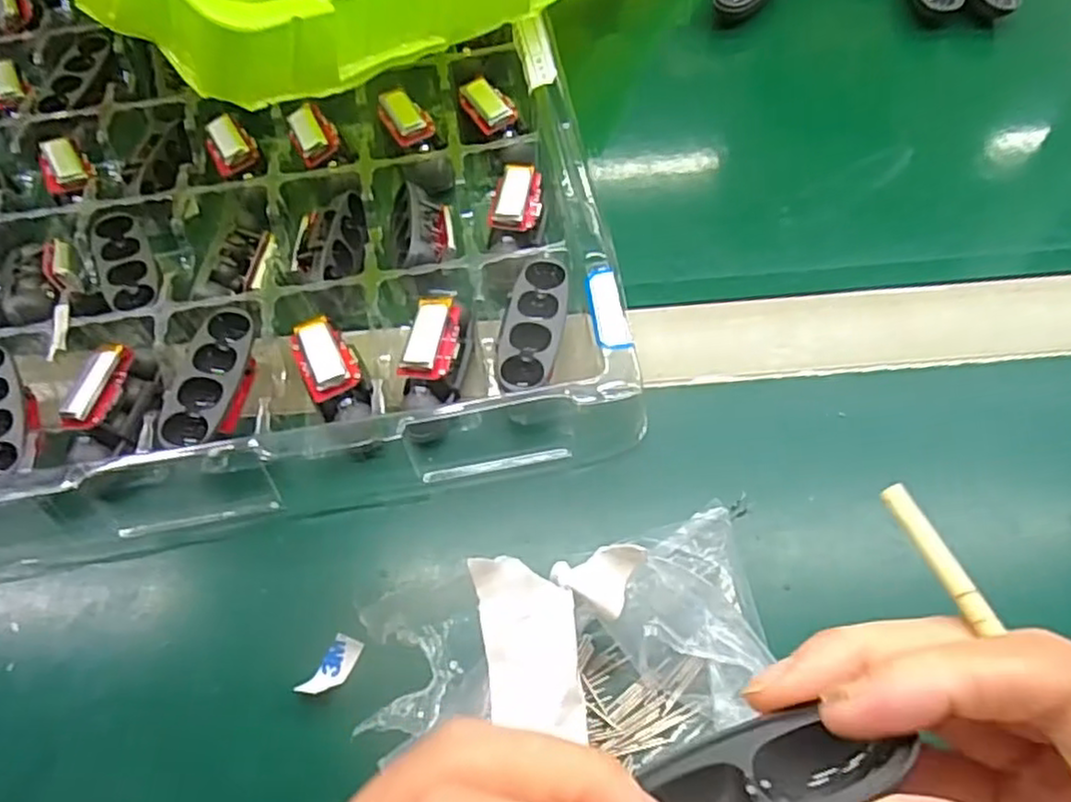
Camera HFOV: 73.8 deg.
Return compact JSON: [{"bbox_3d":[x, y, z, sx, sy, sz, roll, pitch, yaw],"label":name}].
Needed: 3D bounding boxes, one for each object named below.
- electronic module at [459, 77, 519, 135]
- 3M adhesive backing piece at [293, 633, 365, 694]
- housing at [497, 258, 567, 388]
[{"bbox_3d":[-0.023,-0.148,0.359,0.021,0.012,0.034,-29,64,-13],"label":"electronic module"},{"bbox_3d":[-0.071,0.093,0.249,0.010,0.008,0.025,32,54,16],"label":"3M adhesive backing piece"},{"bbox_3d":[-0.001,-0.029,0.293,0.024,0.016,0.061,8,62,8],"label":"housing"}]

